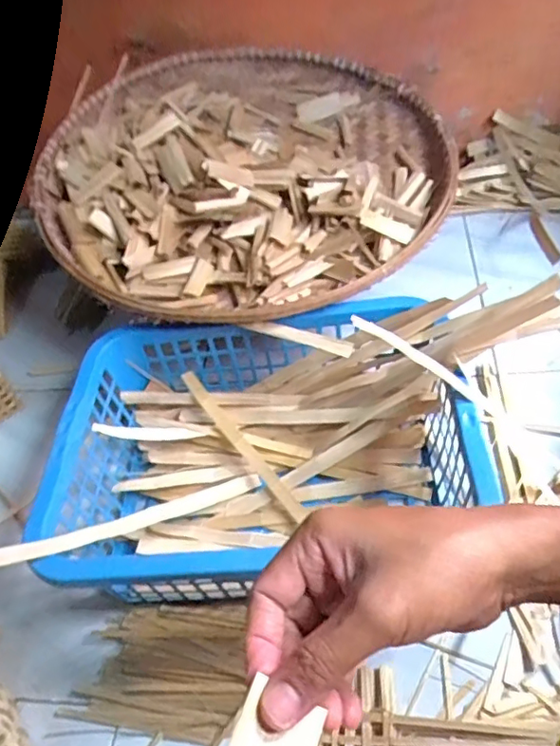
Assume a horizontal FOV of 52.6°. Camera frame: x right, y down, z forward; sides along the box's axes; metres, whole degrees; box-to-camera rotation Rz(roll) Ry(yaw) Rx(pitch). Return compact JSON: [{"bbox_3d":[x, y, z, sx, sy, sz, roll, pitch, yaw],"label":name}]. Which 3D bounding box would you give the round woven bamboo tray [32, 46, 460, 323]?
[{"bbox_3d":[-0.028,-0.288,0.801,0.500,0.069,0.565,0,56,1],"label":"round woven bamboo tray"}]

